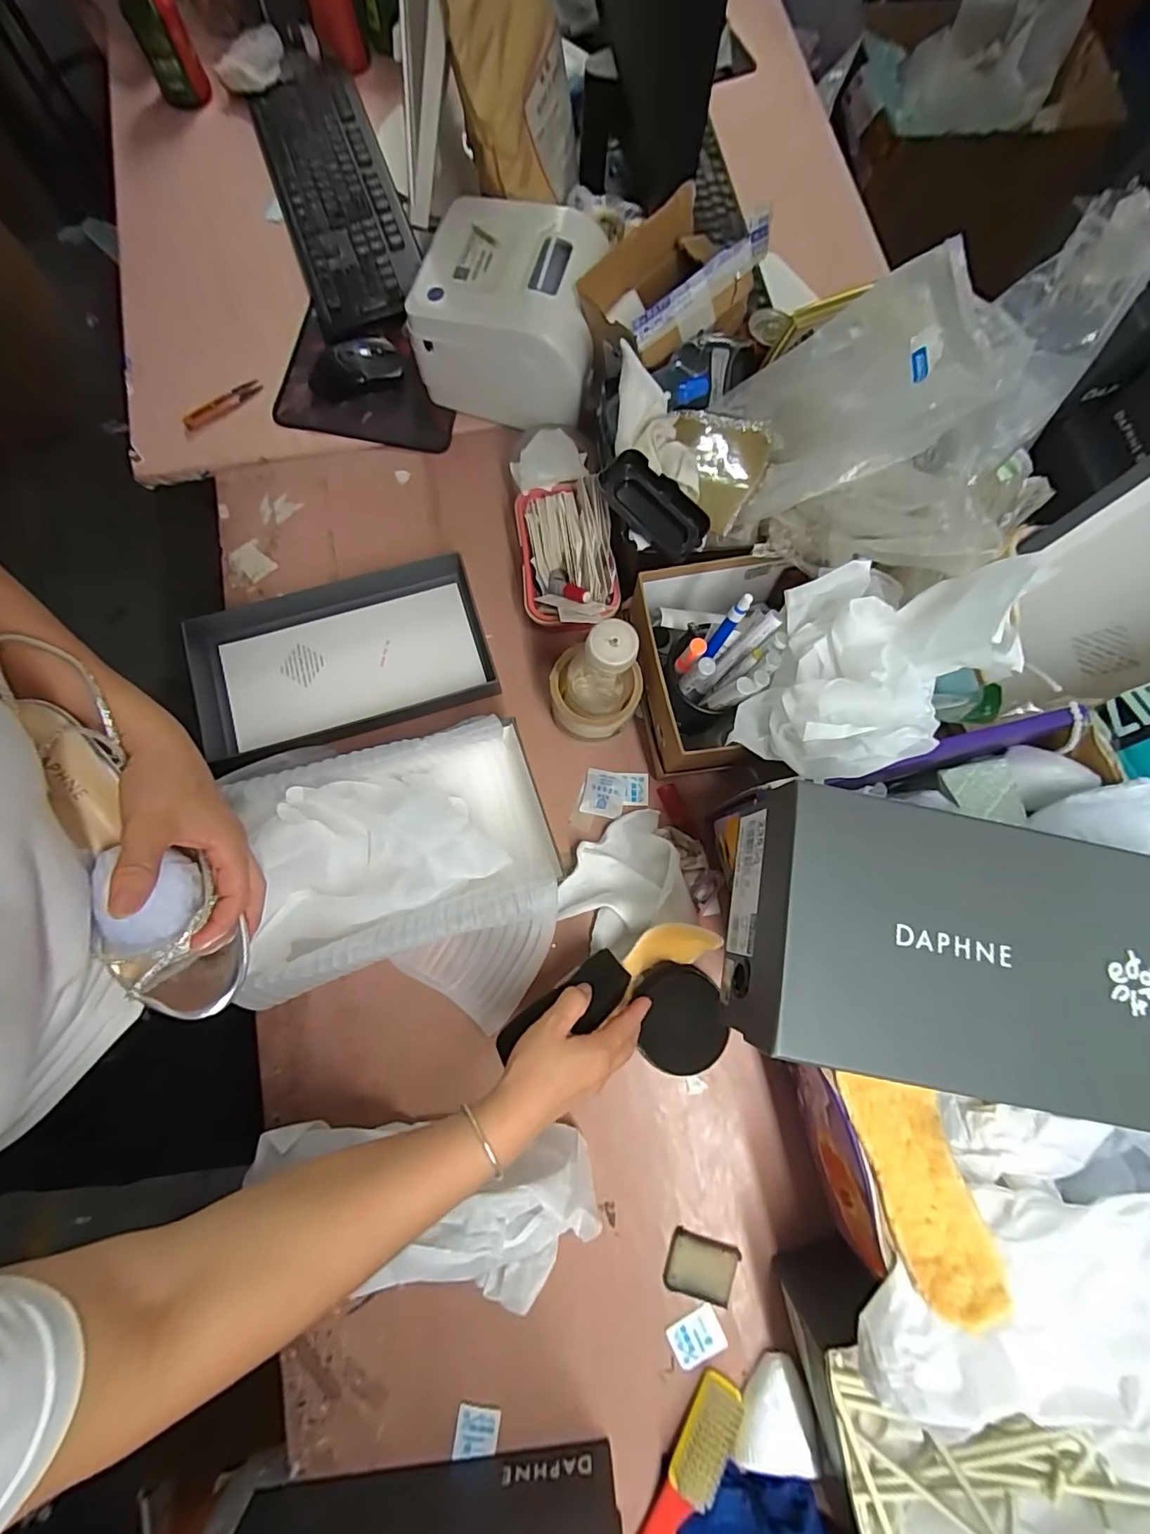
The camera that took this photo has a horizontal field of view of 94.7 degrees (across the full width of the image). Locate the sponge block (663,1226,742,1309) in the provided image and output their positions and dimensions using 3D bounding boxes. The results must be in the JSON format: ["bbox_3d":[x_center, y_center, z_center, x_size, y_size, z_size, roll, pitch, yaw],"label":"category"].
[{"bbox_3d":[0.114,0.454,0.479,0.061,0.007,0.049,18,78,3],"label":"sponge block"}]

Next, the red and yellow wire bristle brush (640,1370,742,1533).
[{"bbox_3d":[0.092,0.593,0.437,0.031,0.029,0.148,31,79,6],"label":"red and yellow wire bristle brush"}]

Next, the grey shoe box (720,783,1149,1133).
[{"bbox_3d":[0.263,0.121,0.344,0.301,0.080,0.159,11,78,1],"label":"grey shoe box"}]

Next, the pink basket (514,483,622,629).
[{"bbox_3d":[-0.010,-0.221,0.581,0.102,0.072,0.177,-5,78,-2],"label":"pink basket"}]

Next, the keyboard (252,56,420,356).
[{"bbox_3d":[-0.307,-0.739,0.680,0.147,0.027,0.414,-21,83,4],"label":"keyboard"}]

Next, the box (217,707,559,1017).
[{"bbox_3d":[-0.166,0.078,0.485,0.258,0.124,0.185,-15,79,-4],"label":"box"}]

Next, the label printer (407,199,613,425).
[{"bbox_3d":[-0.073,-0.495,0.583,0.186,0.113,0.159,10,78,1],"label":"label printer"}]

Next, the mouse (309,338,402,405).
[{"bbox_3d":[-0.265,-0.480,0.638,0.112,0.031,0.059,-12,78,-4],"label":"mouse"}]

